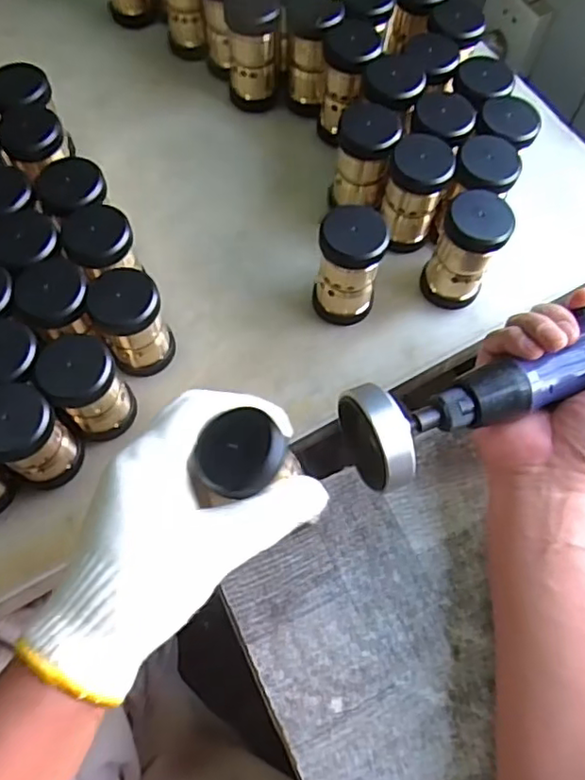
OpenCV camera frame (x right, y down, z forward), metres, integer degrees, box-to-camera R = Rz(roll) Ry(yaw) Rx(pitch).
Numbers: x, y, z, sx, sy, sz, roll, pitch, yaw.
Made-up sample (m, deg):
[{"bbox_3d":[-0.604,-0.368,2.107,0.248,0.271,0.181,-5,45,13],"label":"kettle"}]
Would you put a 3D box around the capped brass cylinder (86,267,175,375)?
[{"bbox_3d":[-0.109,-0.045,0.416,0.044,0.074,0.042,0,66,-1],"label":"capped brass cylinder"}]

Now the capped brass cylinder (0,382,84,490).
[{"bbox_3d":[-0.163,0.029,0.378,0.046,0.070,0.042,0,66,-1],"label":"capped brass cylinder"}]

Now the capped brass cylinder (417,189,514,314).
[{"bbox_3d":[0.125,-0.100,0.437,0.043,0.085,0.047,0,66,-1],"label":"capped brass cylinder"}]

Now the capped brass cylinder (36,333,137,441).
[{"bbox_3d":[-0.132,-0.002,0.393,0.044,0.067,0.047,0,66,-1],"label":"capped brass cylinder"}]

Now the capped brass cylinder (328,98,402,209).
[{"bbox_3d":[0.055,-0.178,0.473,0.044,0.087,0.044,8,66,2],"label":"capped brass cylinder"}]

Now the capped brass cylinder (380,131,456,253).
[{"bbox_3d":[0.090,-0.144,0.451,0.042,0.084,0.035,8,66,2],"label":"capped brass cylinder"}]

